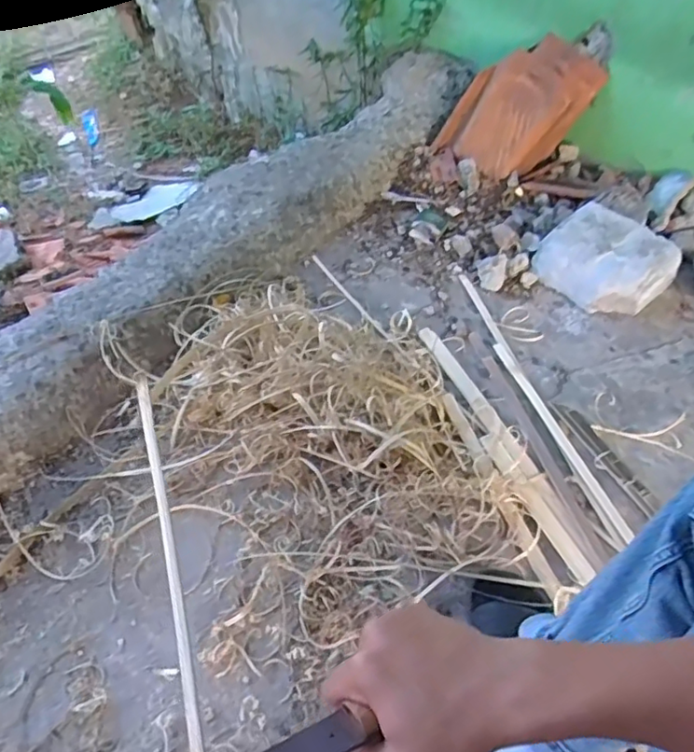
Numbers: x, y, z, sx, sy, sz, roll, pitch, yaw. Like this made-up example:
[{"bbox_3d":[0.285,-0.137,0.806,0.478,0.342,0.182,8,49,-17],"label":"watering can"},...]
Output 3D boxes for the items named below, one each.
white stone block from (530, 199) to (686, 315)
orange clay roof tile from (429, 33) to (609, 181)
[{"bbox_3d":[0.543,-0.243,1.216,0.209,0.100,0.245,-30,59,-24],"label":"white stone block"},{"bbox_3d":[0.413,-0.649,1.394,0.248,0.335,0.119,42,26,18],"label":"orange clay roof tile"}]

